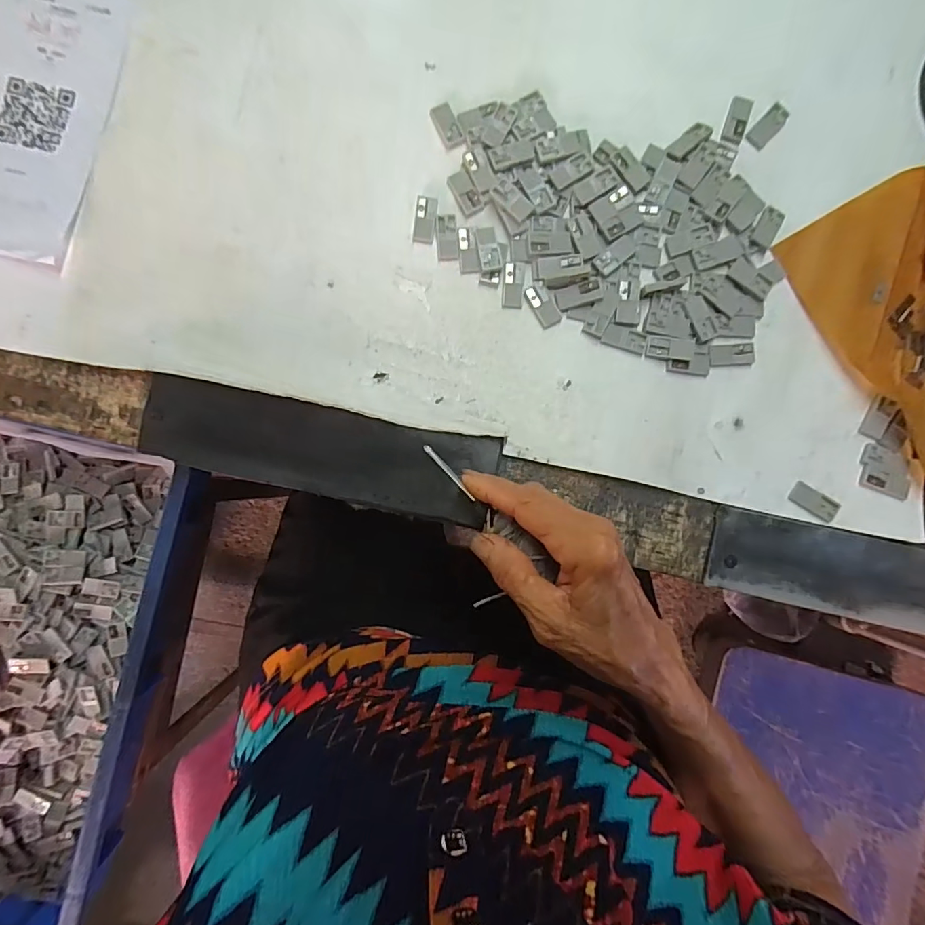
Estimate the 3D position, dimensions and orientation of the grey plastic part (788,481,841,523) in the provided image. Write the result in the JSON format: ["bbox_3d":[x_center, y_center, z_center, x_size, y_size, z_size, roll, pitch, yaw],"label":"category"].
[{"bbox_3d":[0.222,0.025,0.305,0.028,0.004,0.015,35,86,1],"label":"grey plastic part"}]

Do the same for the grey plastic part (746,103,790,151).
[{"bbox_3d":[0.200,-0.219,0.318,0.013,0.004,0.030,42,86,2],"label":"grey plastic part"}]

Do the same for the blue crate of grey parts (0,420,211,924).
[{"bbox_3d":[-0.420,0.184,0.412,0.299,0.068,0.437,16,86,0],"label":"blue crate of grey parts"}]

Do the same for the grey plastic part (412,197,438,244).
[{"bbox_3d":[-0.024,-0.156,0.312,0.014,0.004,0.030,7,86,-1],"label":"grey plastic part"}]

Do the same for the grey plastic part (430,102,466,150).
[{"bbox_3d":[-0.009,-0.218,0.315,0.014,0.004,0.031,-25,87,-3],"label":"grey plastic part"}]

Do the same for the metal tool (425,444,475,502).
[{"bbox_3d":[-0.007,0.006,0.265,0.004,0.004,0.039,-42,88,-4],"label":"metal tool"}]

